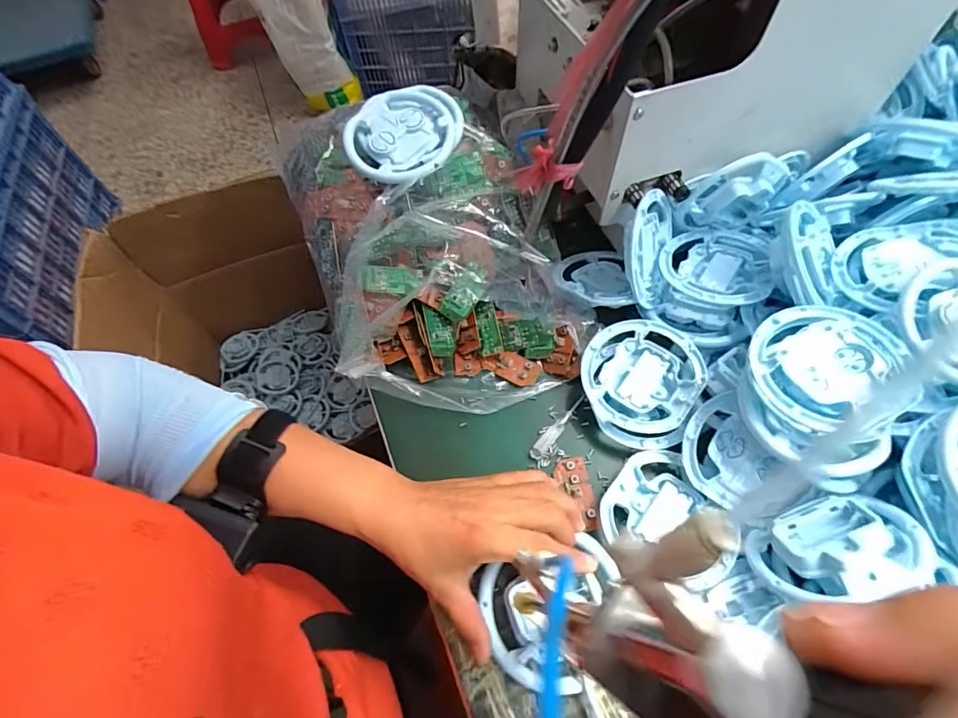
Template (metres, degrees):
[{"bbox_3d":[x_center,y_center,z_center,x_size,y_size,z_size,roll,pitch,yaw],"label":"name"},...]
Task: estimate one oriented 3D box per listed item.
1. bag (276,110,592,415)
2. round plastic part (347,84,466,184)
[{"bbox_3d":[-0.055,-0.127,0.472,0.225,0.131,0.356,-20,62,-8],"label":"bag"},{"bbox_3d":[-0.071,-0.220,0.452,0.094,0.026,0.122,11,62,9],"label":"round plastic part"}]

